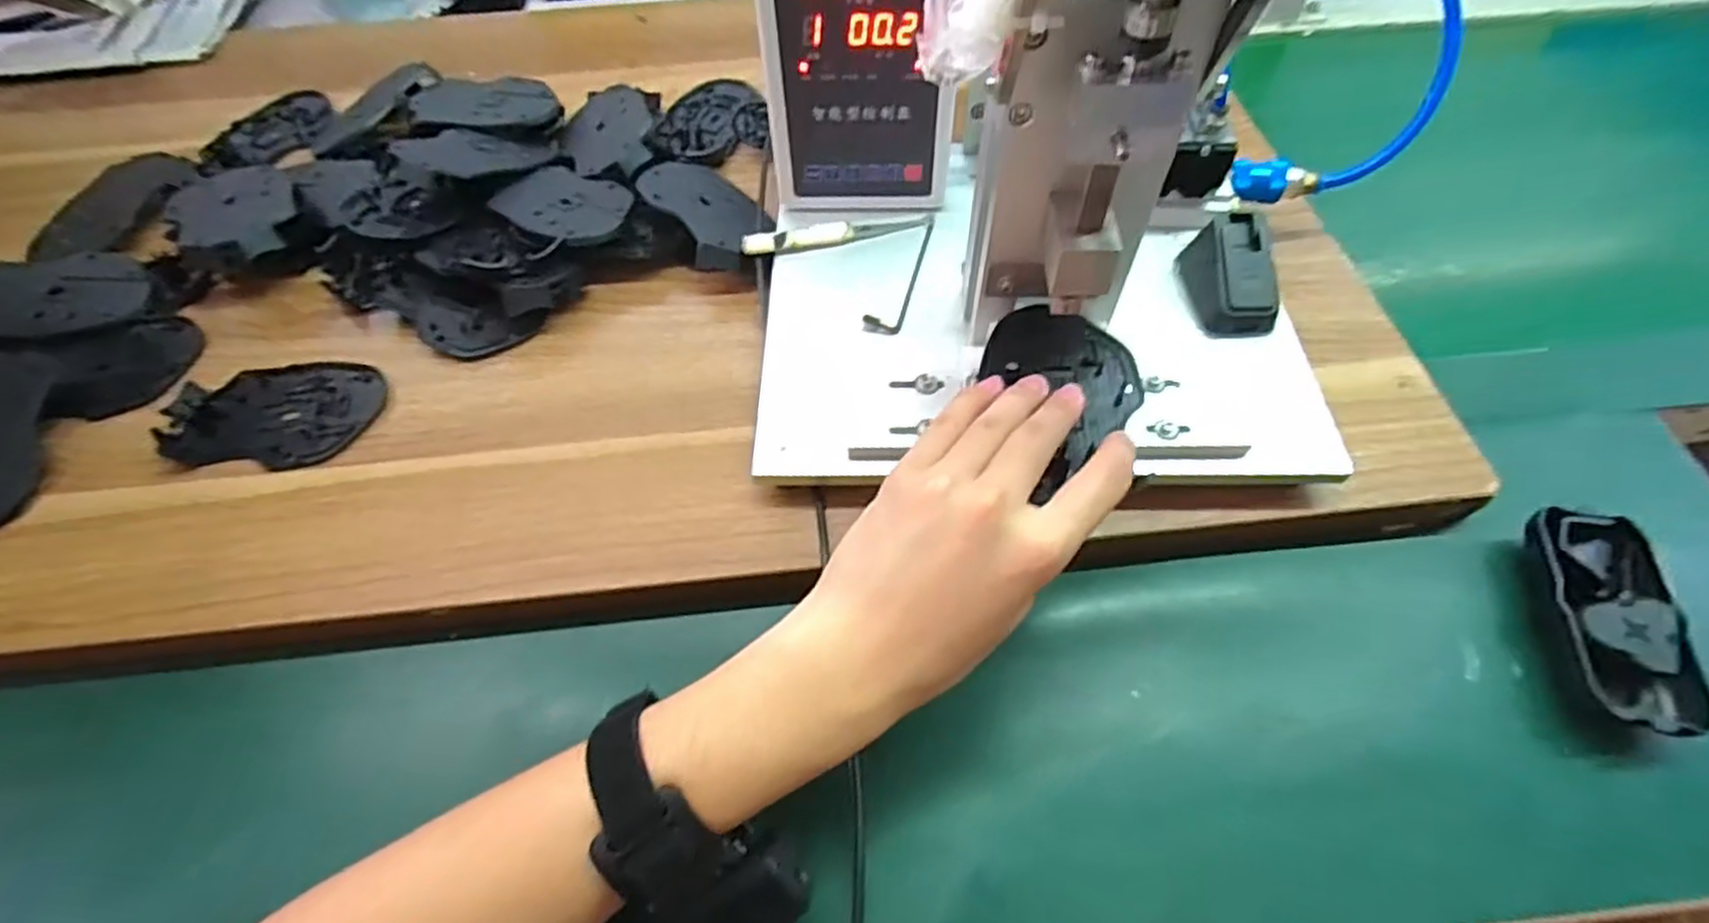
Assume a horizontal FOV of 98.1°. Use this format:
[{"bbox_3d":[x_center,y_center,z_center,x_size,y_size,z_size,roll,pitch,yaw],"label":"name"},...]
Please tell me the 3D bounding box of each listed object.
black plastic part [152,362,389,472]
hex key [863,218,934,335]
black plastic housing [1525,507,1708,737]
[{"bbox_3d":[-0.334,-0.032,0.432,0.107,0.021,0.077,-1,58,3],"label":"black plastic part"},{"bbox_3d":[0.030,-0.118,0.451,0.020,0.010,0.101,13,59,11],"label":"hex key"},{"bbox_3d":[0.368,0.078,0.364,0.056,0.029,0.106,6,58,7],"label":"black plastic housing"}]

